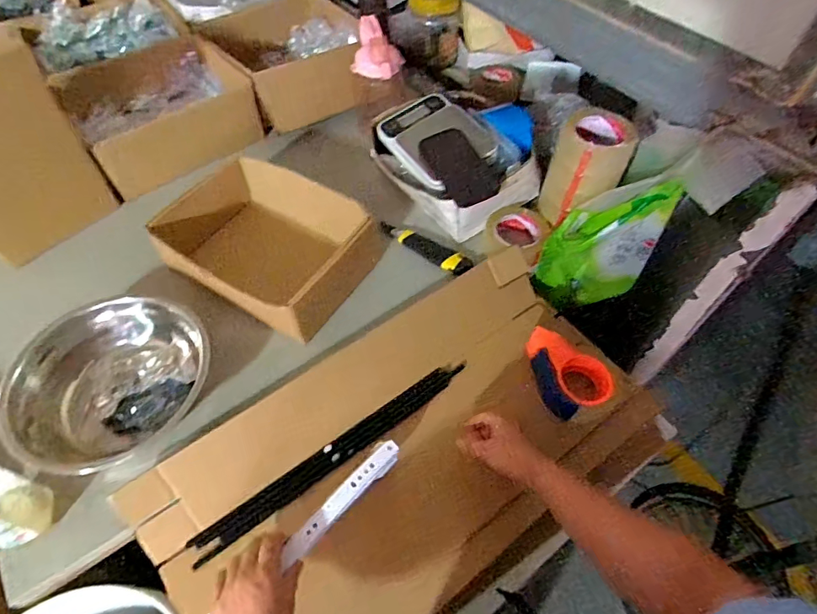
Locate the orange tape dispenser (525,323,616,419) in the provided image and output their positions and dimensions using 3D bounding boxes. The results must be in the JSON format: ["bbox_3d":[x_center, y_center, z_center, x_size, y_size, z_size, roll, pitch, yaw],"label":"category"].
[{"bbox_3d":[0.243,0.094,0.720,0.095,0.064,0.136,-16,57,-12],"label":"orange tape dispenser"}]

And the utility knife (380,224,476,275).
[{"bbox_3d":[0.027,-0.111,0.834,0.183,0.035,0.032,34,61,21],"label":"utility knife"}]

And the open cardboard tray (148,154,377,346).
[{"bbox_3d":[-0.239,-0.100,0.772,0.310,0.095,0.227,26,58,16],"label":"open cardboard tray"}]

